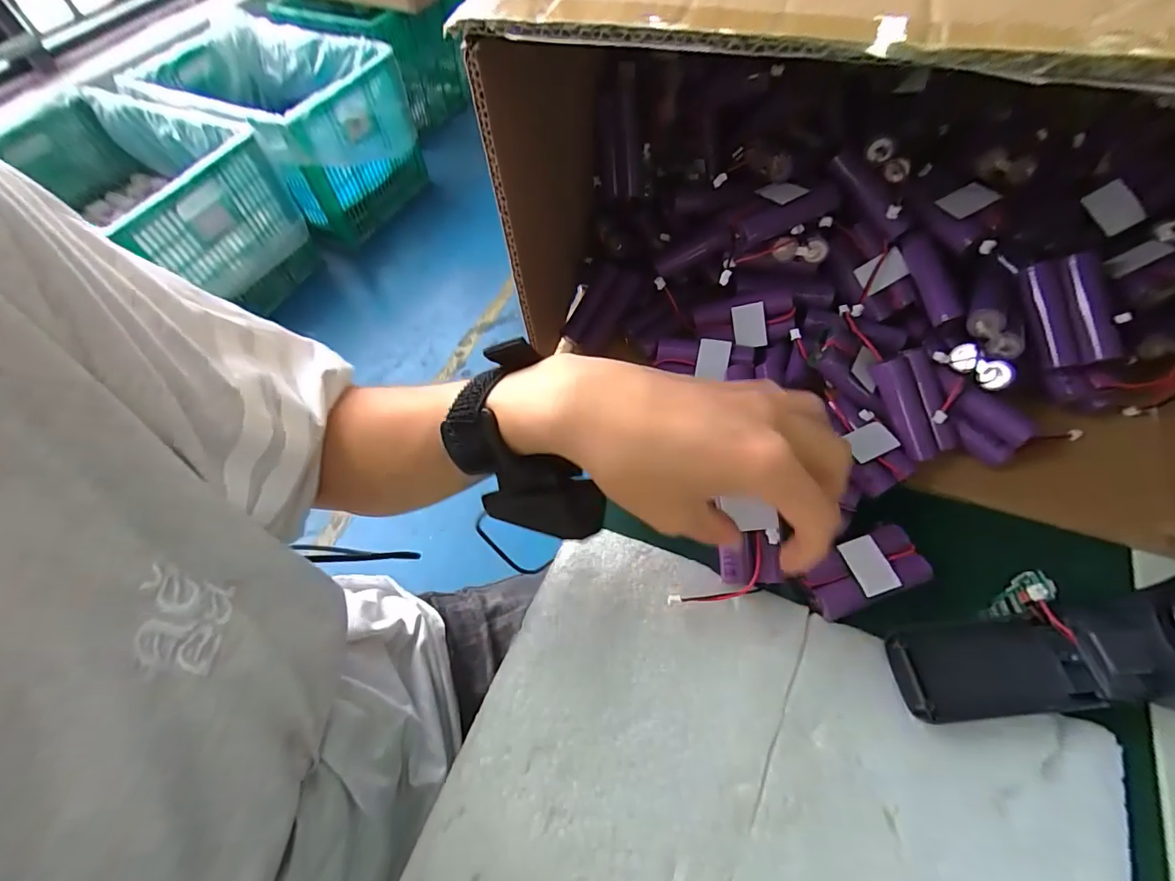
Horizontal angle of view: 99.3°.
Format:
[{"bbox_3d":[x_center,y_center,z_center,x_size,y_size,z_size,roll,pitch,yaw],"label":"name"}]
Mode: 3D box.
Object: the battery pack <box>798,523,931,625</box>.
[{"bbox_3d":[0.154,0.073,0.278,0.065,0.013,0.033,-22,59,-11],"label":"battery pack"}]

